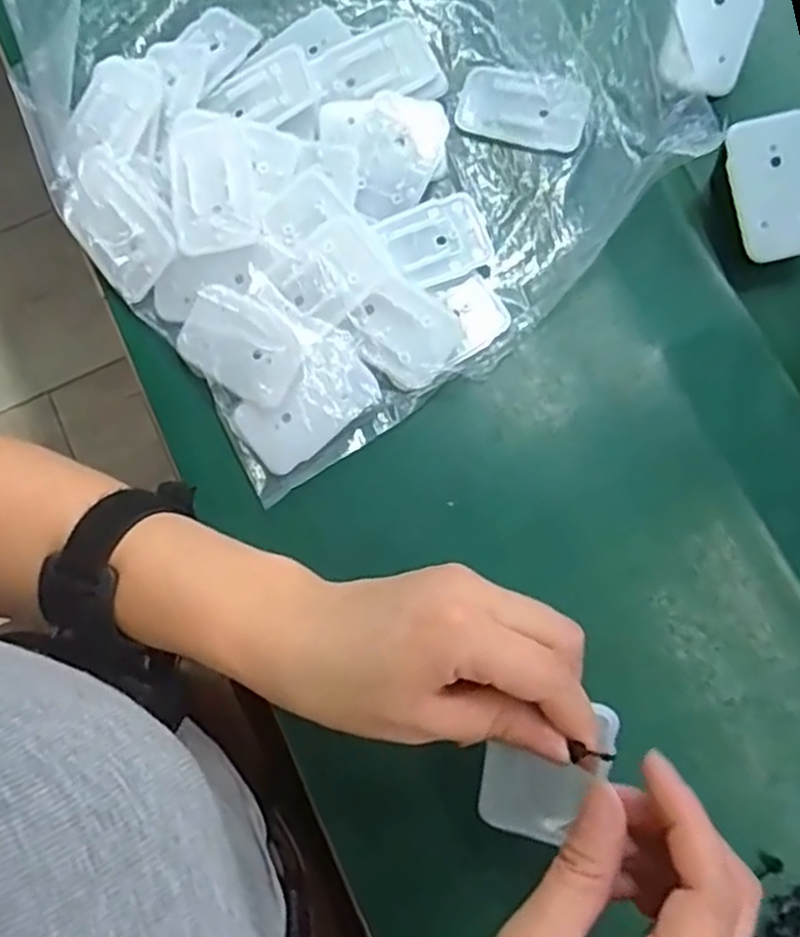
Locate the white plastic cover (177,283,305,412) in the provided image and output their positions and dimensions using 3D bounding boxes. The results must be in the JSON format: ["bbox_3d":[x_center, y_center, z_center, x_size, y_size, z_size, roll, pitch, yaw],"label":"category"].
[{"bbox_3d":[-0.080,-0.062,0.377,0.069,0.006,0.044,33,103,14],"label":"white plastic cover"}]

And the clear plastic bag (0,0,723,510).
[{"bbox_3d":[-0.040,-0.202,0.358,0.282,0.126,0.309,-36,80,-8],"label":"clear plastic bag"}]

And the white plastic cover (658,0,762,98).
[{"bbox_3d":[0.164,-0.233,0.393,0.041,0.006,0.067,15,99,8],"label":"white plastic cover"}]

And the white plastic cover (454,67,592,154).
[{"bbox_3d":[0.068,-0.200,0.413,0.070,0.008,0.043,16,77,3],"label":"white plastic cover"}]

